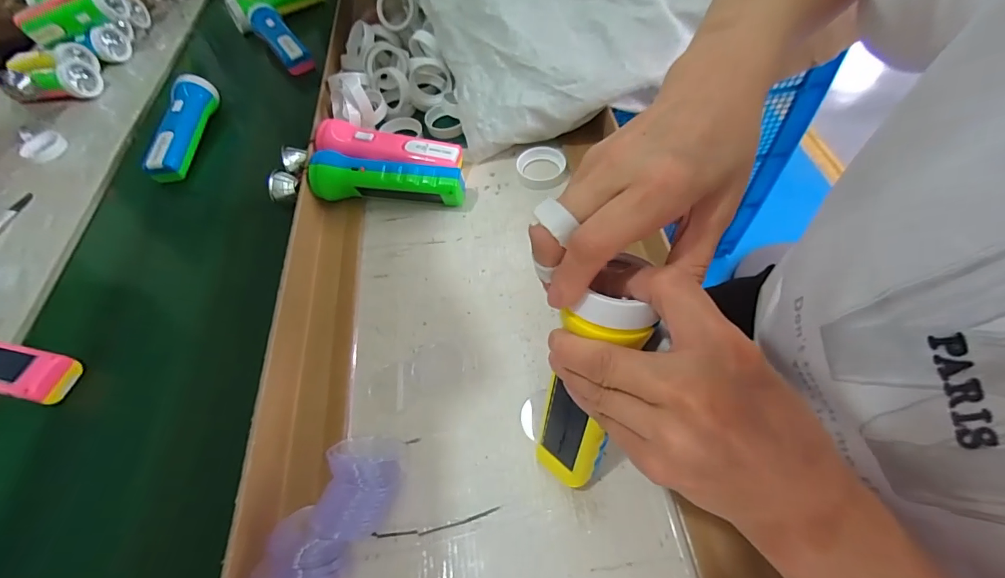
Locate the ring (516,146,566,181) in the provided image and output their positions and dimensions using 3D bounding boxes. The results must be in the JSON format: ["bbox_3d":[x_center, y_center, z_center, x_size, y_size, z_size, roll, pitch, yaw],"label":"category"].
[{"bbox_3d":[0.043,-0.138,0.488,0.053,0.018,0.047,5,57,10],"label":"ring"}]

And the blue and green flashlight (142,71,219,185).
[{"bbox_3d":[-0.427,-0.218,0.581,0.046,0.046,0.156,-5,56,4],"label":"blue and green flashlight"}]

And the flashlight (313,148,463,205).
[{"bbox_3d":[-0.120,-0.115,0.468,0.162,0.051,0.048,3,57,7],"label":"flashlight"}]

